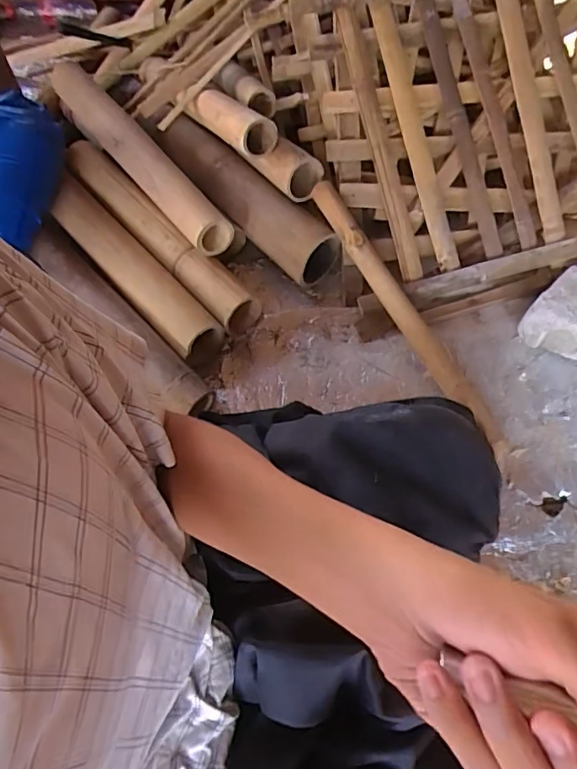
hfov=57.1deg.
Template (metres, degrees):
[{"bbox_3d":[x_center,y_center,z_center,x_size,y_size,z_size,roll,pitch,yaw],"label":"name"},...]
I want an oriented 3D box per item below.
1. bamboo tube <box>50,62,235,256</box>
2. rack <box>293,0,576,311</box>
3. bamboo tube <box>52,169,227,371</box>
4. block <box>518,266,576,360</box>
[{"bbox_3d":[-0.280,-0.418,0.951,0.067,0.081,0.527,-38,66,-14],"label":"bamboo tube"},{"bbox_3d":[0.347,-0.452,0.910,0.485,0.078,0.544,-16,89,-2],"label":"rack"},{"bbox_3d":[-0.273,-0.200,0.918,0.088,0.077,0.432,-40,67,-16],"label":"bamboo tube"},{"bbox_3d":[0.460,-0.106,0.855,0.121,0.089,0.130,41,72,21],"label":"block"}]

